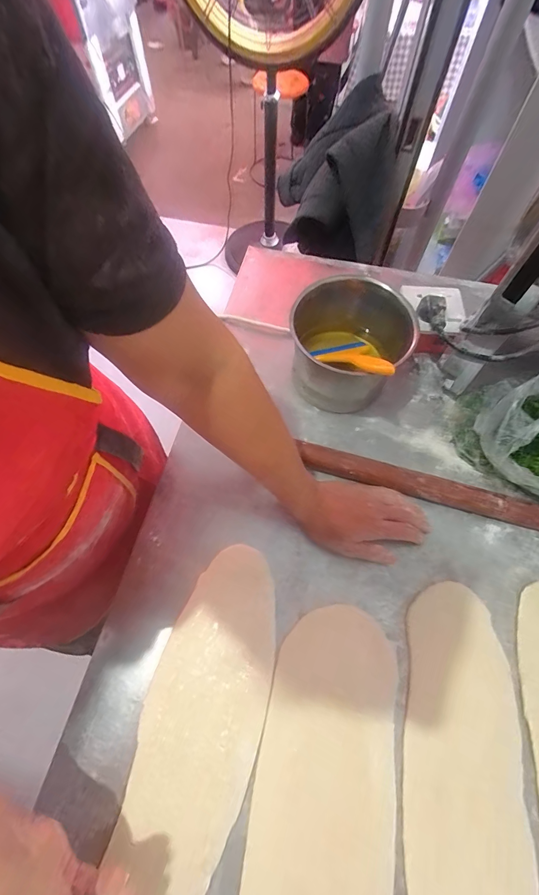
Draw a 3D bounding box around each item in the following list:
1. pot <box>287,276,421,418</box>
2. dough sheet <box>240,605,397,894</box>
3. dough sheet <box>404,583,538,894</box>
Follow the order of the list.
[{"bbox_3d":[0.101,-0.139,0.476,0.140,0.126,0.145,0,65,0],"label":"pot"},{"bbox_3d":[0.052,0.310,0.330,0.124,0.007,0.289,10,66,4],"label":"dough sheet"},{"bbox_3d":[0.184,0.310,0.329,0.107,0.008,0.329,9,65,4],"label":"dough sheet"}]

